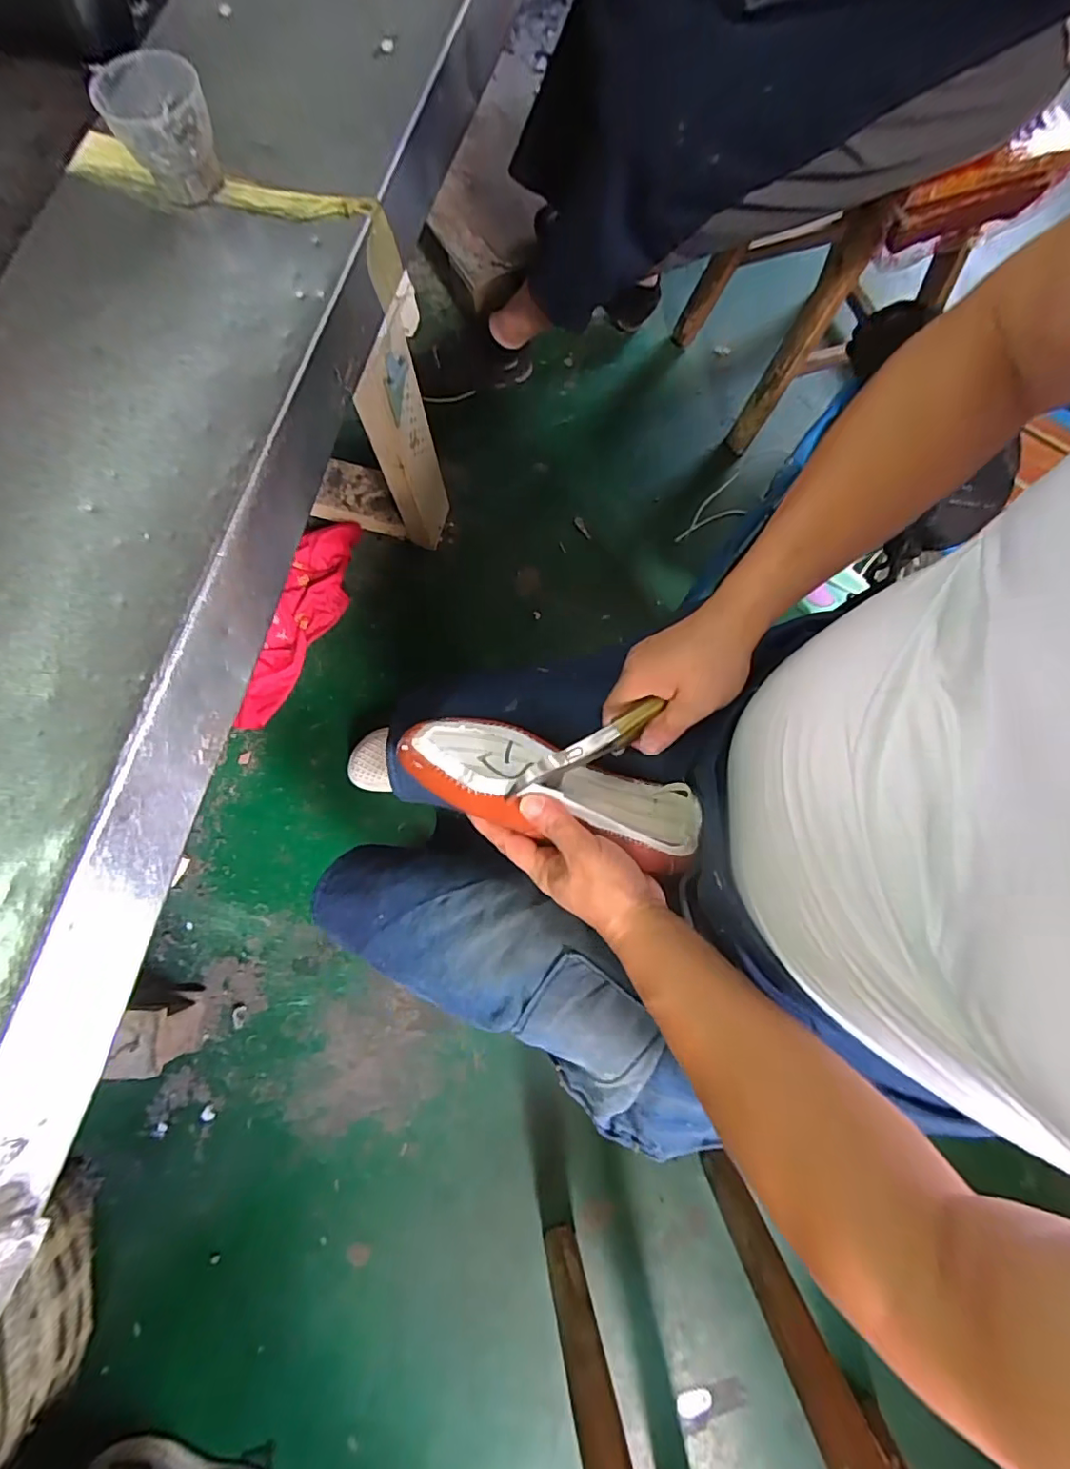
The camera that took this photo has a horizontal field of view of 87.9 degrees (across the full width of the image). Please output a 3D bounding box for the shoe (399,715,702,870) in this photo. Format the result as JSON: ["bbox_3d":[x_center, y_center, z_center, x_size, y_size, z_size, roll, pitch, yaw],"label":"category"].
[{"bbox_3d":[0.009,0.038,0.427,0.239,0.055,0.075,16,80,7],"label":"shoe"}]

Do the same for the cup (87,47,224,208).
[{"bbox_3d":[-0.242,-0.394,0.363,0.065,0.051,0.060,-29,80,-5],"label":"cup"}]

